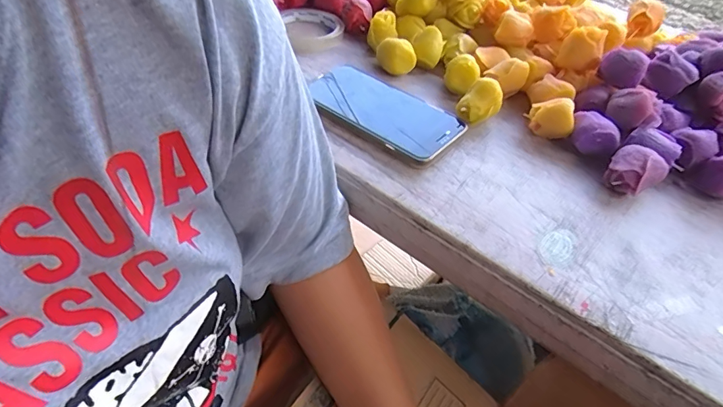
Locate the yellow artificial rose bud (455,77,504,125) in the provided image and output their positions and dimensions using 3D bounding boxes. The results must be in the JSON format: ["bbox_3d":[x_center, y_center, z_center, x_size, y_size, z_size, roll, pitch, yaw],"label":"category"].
[{"bbox_3d":[0.112,-0.093,0.426,0.038,0.037,0.031,-31,57,-31],"label":"yellow artificial rose bud"}]

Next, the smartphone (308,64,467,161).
[{"bbox_3d":[0.018,-0.091,0.431,0.156,0.013,0.076,35,52,24],"label":"smartphone"}]

